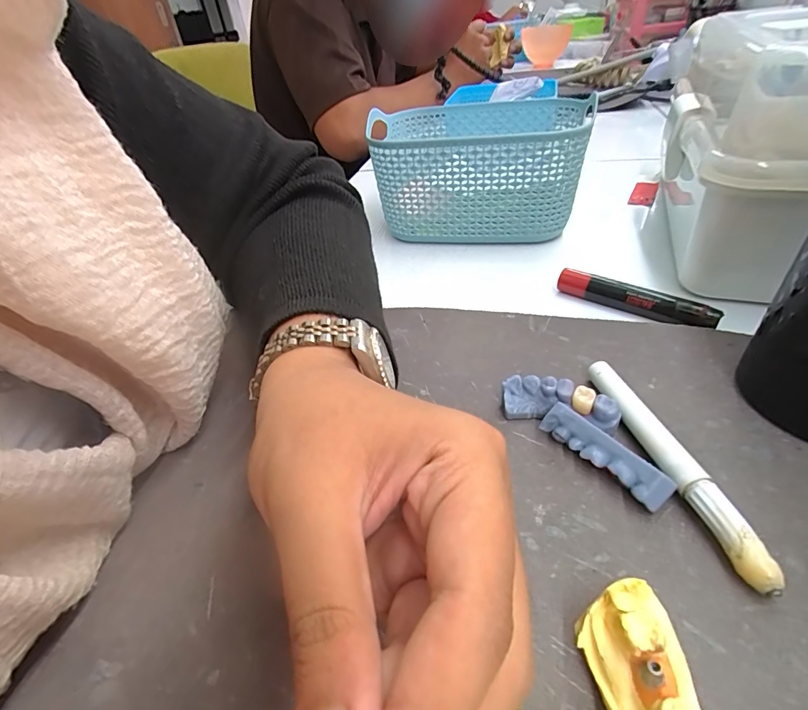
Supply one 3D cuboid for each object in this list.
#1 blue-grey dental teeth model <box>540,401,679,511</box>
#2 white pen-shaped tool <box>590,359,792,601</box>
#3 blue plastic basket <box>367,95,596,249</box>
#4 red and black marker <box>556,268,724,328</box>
[{"bbox_3d":[0.080,0.040,0.171,0.010,0.016,0.052,-27,44,-21],"label":"blue-grey dental teeth model"},{"bbox_3d":[0.103,0.040,0.169,0.011,0.014,0.104,-10,39,-5],"label":"white pen-shaped tool"},{"bbox_3d":[0.060,-0.157,0.359,0.161,0.076,0.124,4,40,13],"label":"blue plastic basket"},{"bbox_3d":[0.134,-0.033,0.252,0.089,0.011,0.013,26,49,33],"label":"red and black marker"}]

